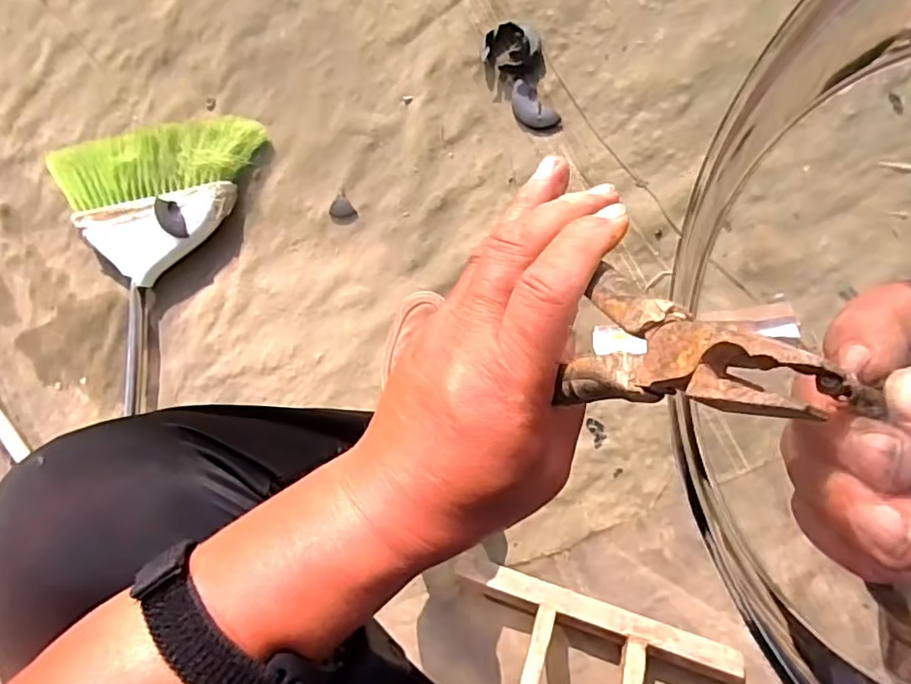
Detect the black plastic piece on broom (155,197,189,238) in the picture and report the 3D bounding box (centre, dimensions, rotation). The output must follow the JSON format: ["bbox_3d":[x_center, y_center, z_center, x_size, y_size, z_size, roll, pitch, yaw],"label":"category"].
[{"bbox_3d":[-0.356,-0.155,0.733,0.037,0.008,0.053,-21,88,15],"label":"black plastic piece on broom"}]

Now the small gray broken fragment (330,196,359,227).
[{"bbox_3d":[-0.139,-0.159,0.720,0.031,0.008,0.035,-39,83,13],"label":"small gray broken fragment"}]

